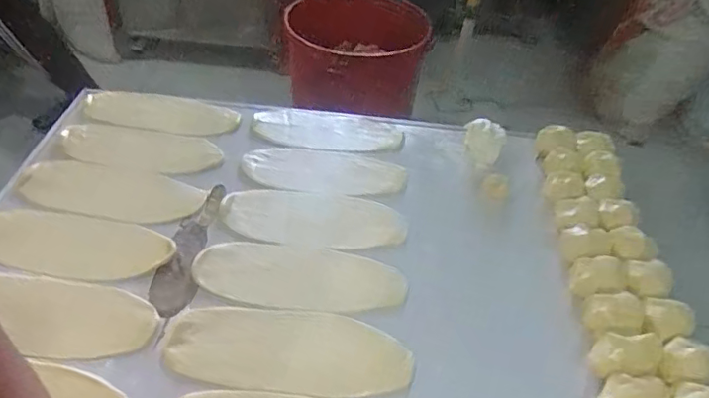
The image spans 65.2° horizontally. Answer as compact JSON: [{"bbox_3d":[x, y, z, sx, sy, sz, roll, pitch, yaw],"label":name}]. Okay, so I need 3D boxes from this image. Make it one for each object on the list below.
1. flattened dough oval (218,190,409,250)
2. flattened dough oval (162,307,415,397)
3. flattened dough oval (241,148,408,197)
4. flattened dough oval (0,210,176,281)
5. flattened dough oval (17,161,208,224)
[{"bbox_3d":[-0.049,0.022,0.672,0.217,0.012,0.090,4,43,0],"label":"flattened dough oval"},{"bbox_3d":[-0.062,0.145,0.535,0.227,0.010,0.090,4,43,0],"label":"flattened dough oval"},{"bbox_3d":[-0.040,-0.038,0.741,0.213,0.006,0.088,5,43,0],"label":"flattened dough oval"},{"bbox_3d":[-0.307,0.050,0.611,0.207,0.009,0.090,11,43,8],"label":"flattened dough oval"},{"bbox_3d":[-0.295,-0.011,0.681,0.211,0.019,0.087,9,41,5],"label":"flattened dough oval"}]

